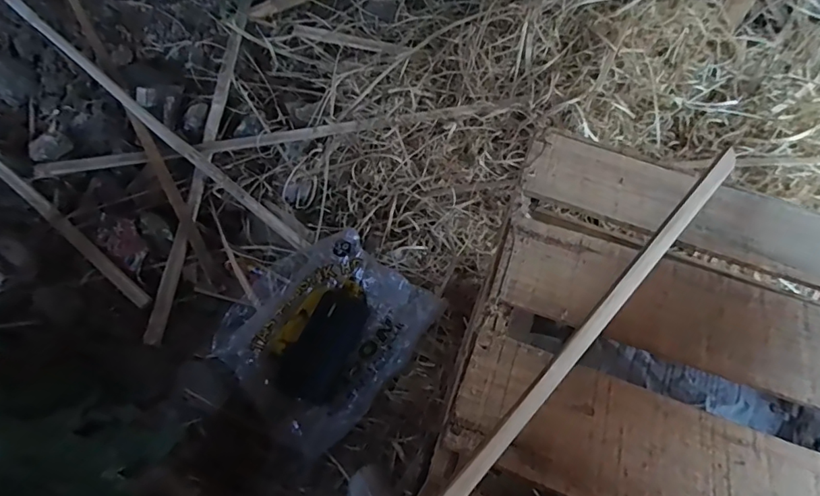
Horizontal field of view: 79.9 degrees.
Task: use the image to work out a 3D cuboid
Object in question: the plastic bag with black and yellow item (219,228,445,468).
[{"bbox_3d":[-0.133,0.118,0.730,0.260,0.057,0.283,38,67,16],"label":"plastic bag with black and yellow item"}]

